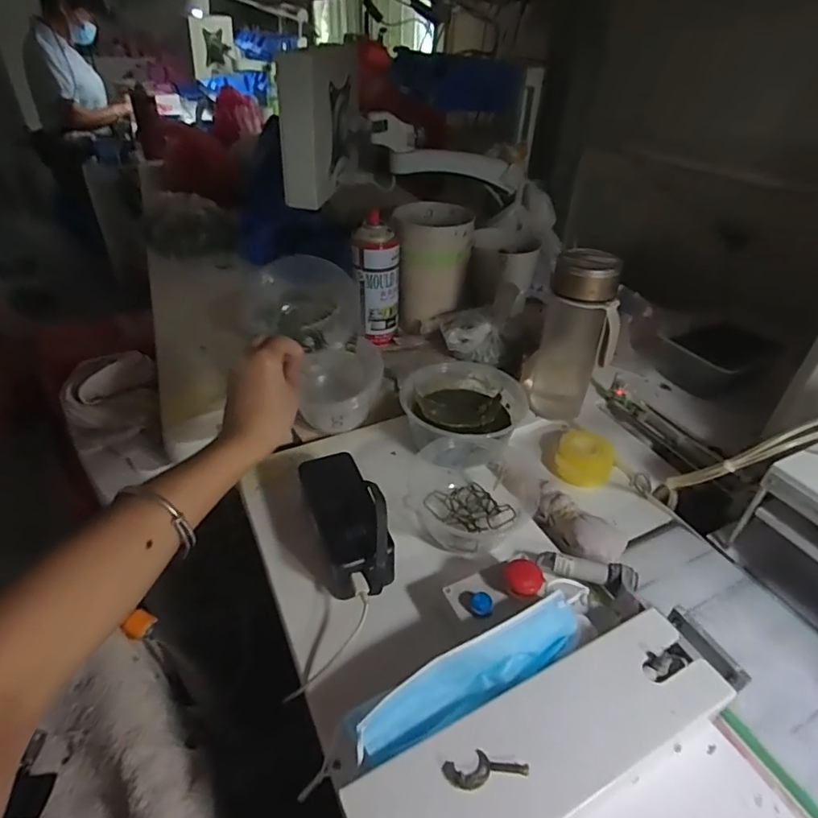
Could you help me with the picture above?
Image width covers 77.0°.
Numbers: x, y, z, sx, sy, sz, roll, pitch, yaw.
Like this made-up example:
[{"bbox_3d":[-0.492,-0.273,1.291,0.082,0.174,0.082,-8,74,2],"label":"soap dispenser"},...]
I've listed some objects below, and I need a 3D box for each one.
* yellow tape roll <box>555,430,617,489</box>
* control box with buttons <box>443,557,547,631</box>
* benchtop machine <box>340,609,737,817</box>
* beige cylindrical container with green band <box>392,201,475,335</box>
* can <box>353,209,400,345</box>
[{"bbox_3d":[0.200,0.055,0.582,0.060,0.030,0.059,17,40,20],"label":"yellow tape roll"},{"bbox_3d":[0.068,0.150,0.412,0.074,0.055,0.046,-12,39,-17],"label":"control box with buttons"},{"bbox_3d":[0.091,0.217,0.331,0.263,0.044,0.071,-16,41,-22],"label":"benchtop machine"},{"bbox_3d":[0.033,-0.220,0.775,0.109,0.155,0.111,-1,37,-4],"label":"beige cylindrical container with green band"},{"bbox_3d":[-0.045,-0.177,0.721,0.056,0.166,0.058,19,40,22],"label":"can"}]

